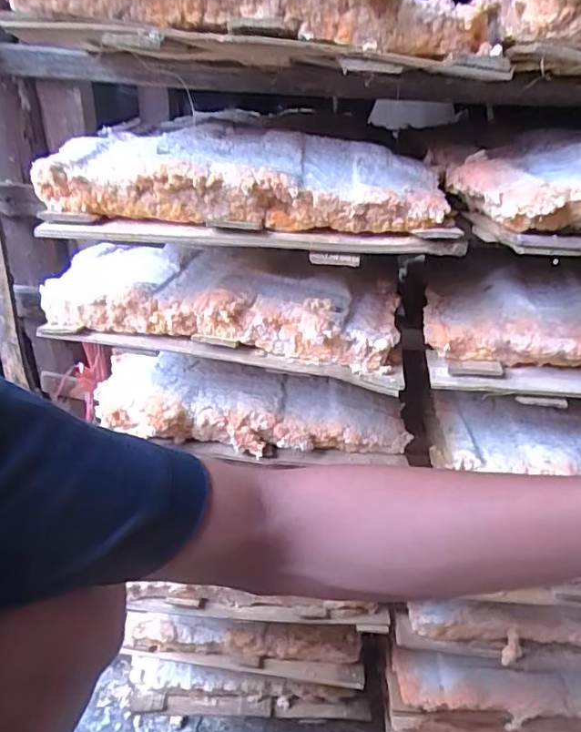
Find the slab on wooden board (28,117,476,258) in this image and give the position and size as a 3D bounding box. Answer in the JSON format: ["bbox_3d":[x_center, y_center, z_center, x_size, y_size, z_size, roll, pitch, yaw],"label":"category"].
[{"bbox_3d":[-0.022,-0.102,0.312,0.208,0.050,0.102,1,29,-2],"label":"slab on wooden board"}]

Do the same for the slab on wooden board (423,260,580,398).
[{"bbox_3d":[0.199,-0.025,0.355,0.221,0.057,0.099,9,30,12],"label":"slab on wooden board"}]

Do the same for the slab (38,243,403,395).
[{"bbox_3d":[-0.042,-0.041,0.362,0.218,0.046,0.101,3,29,2],"label":"slab"}]

